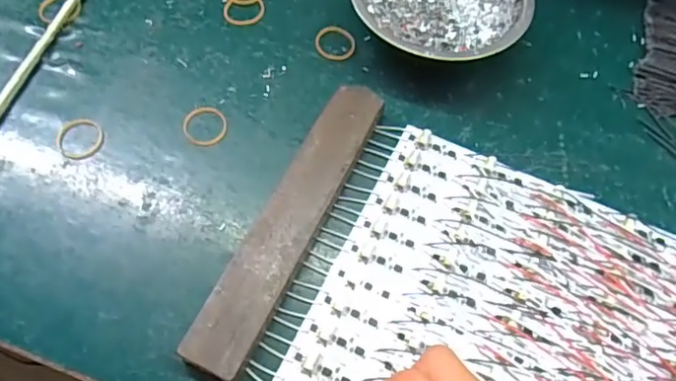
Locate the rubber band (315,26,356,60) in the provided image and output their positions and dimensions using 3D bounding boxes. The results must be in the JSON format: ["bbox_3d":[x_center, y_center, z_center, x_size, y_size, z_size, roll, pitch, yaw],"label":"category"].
[{"bbox_3d":[-0.002,-0.109,0.402,0.029,0.004,0.030,1,63,-2],"label":"rubber band"}]

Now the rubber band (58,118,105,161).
[{"bbox_3d":[-0.168,-0.033,0.360,0.030,0.004,0.029,1,63,-2],"label":"rubber band"}]

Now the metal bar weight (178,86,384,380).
[{"bbox_3d":[-0.027,0.016,0.330,0.035,0.018,0.196,24,65,9],"label":"metal bar weight"}]

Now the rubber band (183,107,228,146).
[{"bbox_3d":[-0.089,-0.044,0.365,0.028,0.004,0.030,5,63,0],"label":"rubber band"}]

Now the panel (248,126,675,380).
[{"bbox_3d":[0.135,0.085,0.308,0.321,0.012,0.186,22,63,9],"label":"panel"}]

